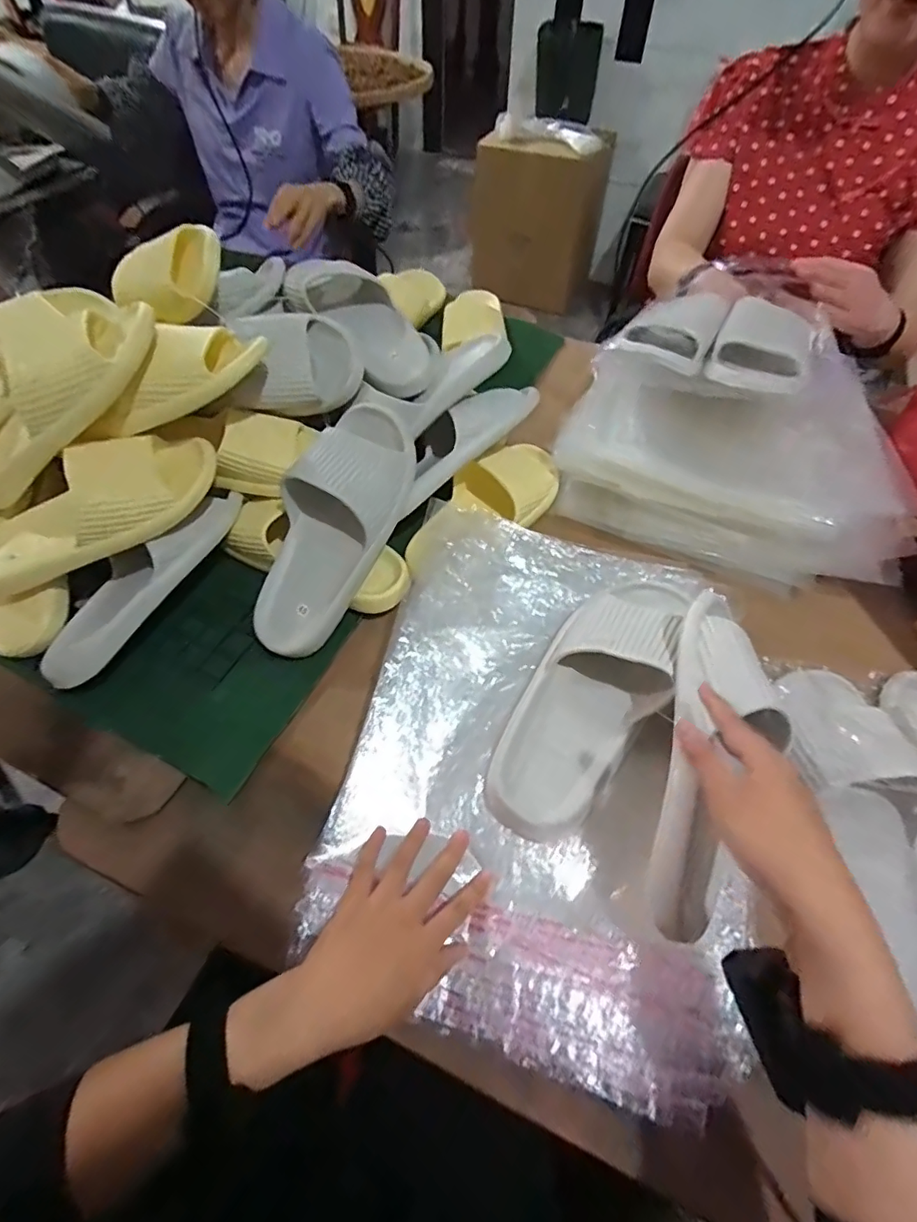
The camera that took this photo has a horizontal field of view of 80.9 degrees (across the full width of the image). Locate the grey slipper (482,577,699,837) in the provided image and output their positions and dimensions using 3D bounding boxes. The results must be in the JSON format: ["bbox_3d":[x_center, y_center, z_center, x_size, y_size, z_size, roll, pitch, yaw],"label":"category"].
[{"bbox_3d":[0.127,0.068,0.494,0.107,0.086,0.283,29,59,17],"label":"grey slipper"}]

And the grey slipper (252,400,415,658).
[{"bbox_3d":[-0.130,-0.089,0.553,0.108,0.067,0.281,21,85,12],"label":"grey slipper"}]

